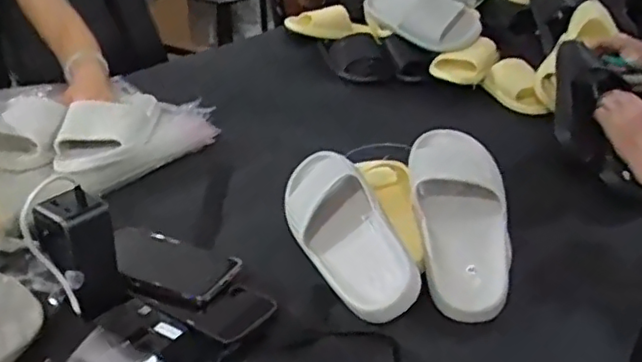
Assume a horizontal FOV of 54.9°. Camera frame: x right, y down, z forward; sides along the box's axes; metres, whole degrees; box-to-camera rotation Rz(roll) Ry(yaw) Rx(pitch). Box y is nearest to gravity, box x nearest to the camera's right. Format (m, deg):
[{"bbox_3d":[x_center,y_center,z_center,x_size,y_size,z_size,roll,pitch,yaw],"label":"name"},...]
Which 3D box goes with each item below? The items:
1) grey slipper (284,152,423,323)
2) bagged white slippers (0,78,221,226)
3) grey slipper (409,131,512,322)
[{"bbox_3d":[0.023,0.051,0.696,0.102,0.060,0.264,-34,43,2],"label":"grey slipper"},{"bbox_3d":[-0.327,-0.073,0.909,0.218,0.087,0.315,26,36,35],"label":"bagged white slippers"},{"bbox_3d":[0.162,0.033,0.697,0.111,0.064,0.266,3,44,0],"label":"grey slipper"}]

